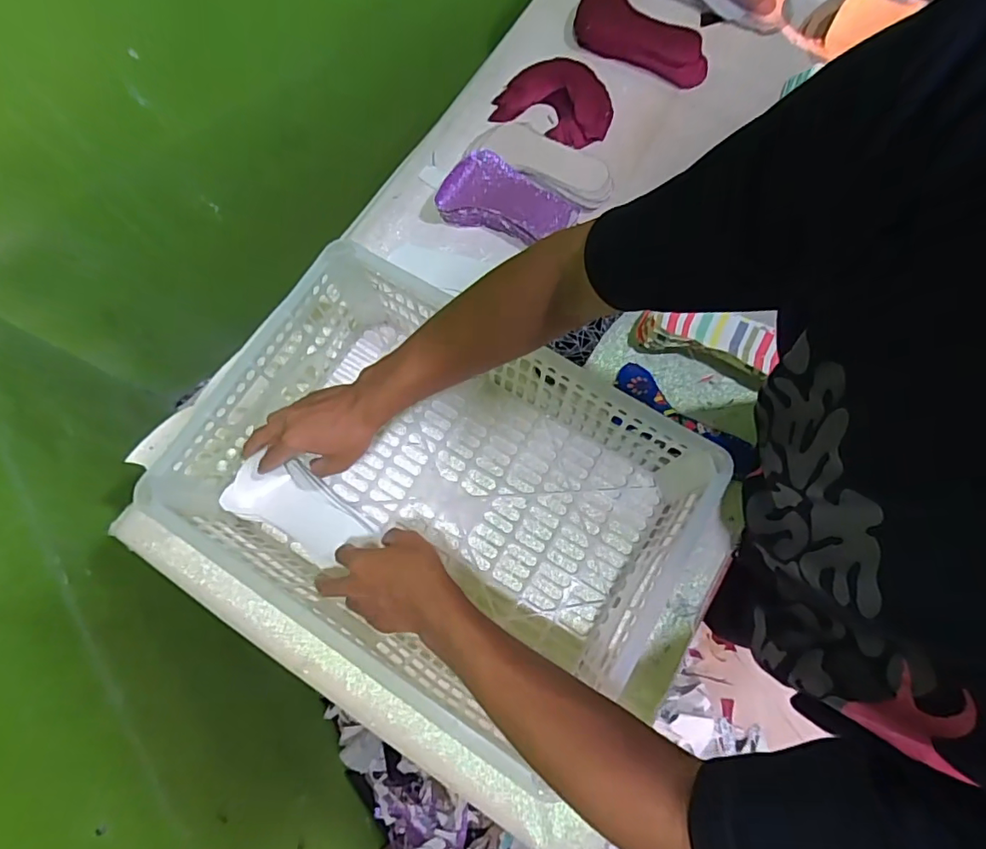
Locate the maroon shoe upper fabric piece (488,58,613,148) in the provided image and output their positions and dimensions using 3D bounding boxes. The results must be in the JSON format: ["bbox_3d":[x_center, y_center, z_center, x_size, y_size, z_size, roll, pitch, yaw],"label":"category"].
[{"bbox_3d":[0.091,-0.452,0.739,0.160,0.029,0.116,23,76,9],"label":"maroon shoe upper fabric piece"}]

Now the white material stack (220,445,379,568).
[{"bbox_3d":[-0.208,0.092,0.574,0.153,0.021,0.077,28,76,-4],"label":"white material stack"}]

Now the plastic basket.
[{"bbox_3d":[-0.038,0.075,0.530,0.484,0.147,0.313,30,77,10],"label":"plastic basket"}]

